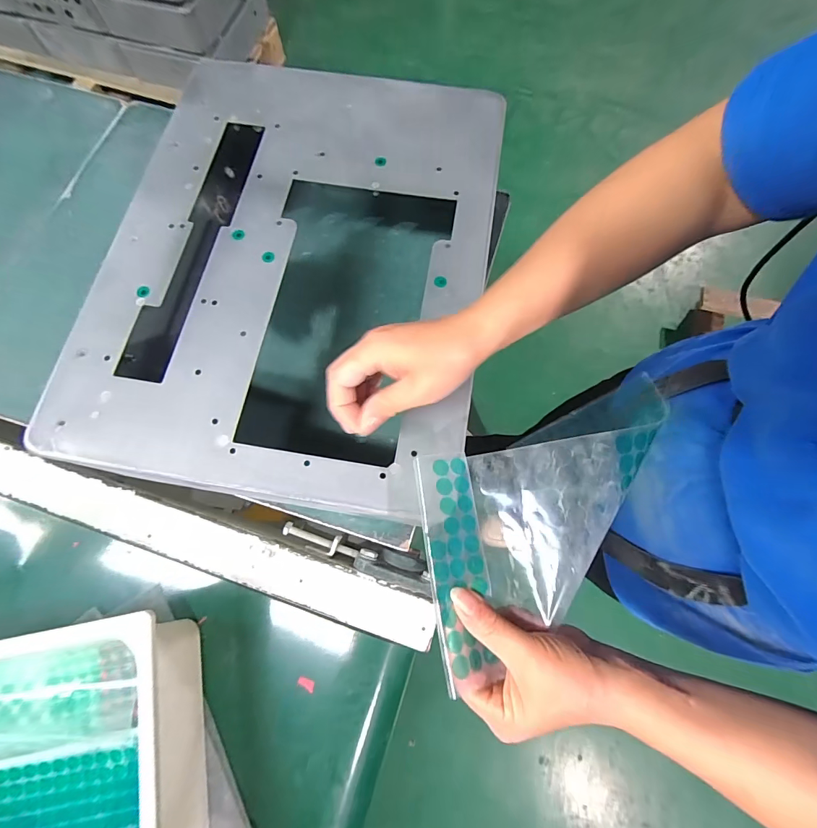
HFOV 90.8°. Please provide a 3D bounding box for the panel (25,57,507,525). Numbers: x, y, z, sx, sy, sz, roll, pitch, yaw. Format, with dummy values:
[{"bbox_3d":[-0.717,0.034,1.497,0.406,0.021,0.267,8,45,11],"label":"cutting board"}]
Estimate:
[{"bbox_3d":[-0.110,-0.154,0.374,0.359,0.013,0.443,9,74,2],"label":"panel"}]

